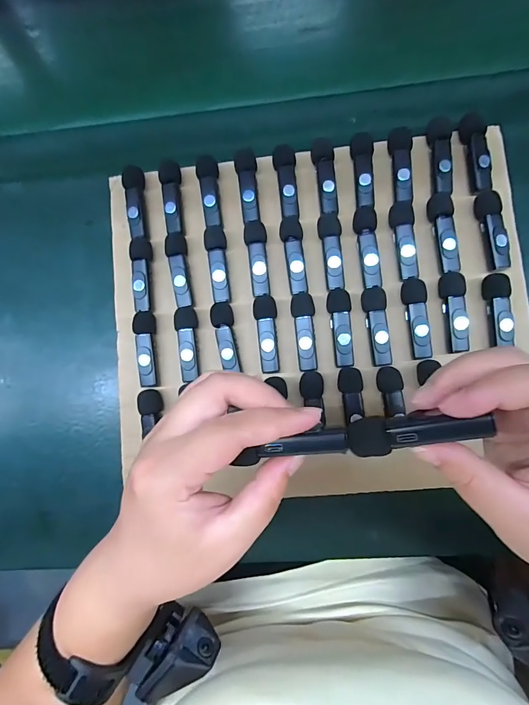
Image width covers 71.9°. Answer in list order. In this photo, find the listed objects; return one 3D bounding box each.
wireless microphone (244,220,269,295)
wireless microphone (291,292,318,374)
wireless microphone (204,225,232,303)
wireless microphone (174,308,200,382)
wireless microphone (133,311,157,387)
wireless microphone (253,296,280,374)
[{"bbox_3d":[-0.005,-0.081,0.313,0.018,0.015,0.065,-9,85,4],"label":"wireless microphone"},{"bbox_3d":[0.034,-0.018,0.304,0.018,0.012,0.064,-7,85,4],"label":"wireless microphone"},{"bbox_3d":[-0.039,-0.076,0.317,0.017,0.015,0.067,-9,85,4],"label":"wireless microphone"},{"bbox_3d":[-0.064,-0.007,0.312,0.018,0.016,0.063,-9,85,4],"label":"wireless microphone"},{"bbox_3d":[-0.102,-0.003,0.316,0.016,0.014,0.064,-5,85,5],"label":"wireless microphone"},{"bbox_3d":[0.002,-0.015,0.308,0.018,0.017,0.064,-4,85,5],"label":"wireless microphone"}]

